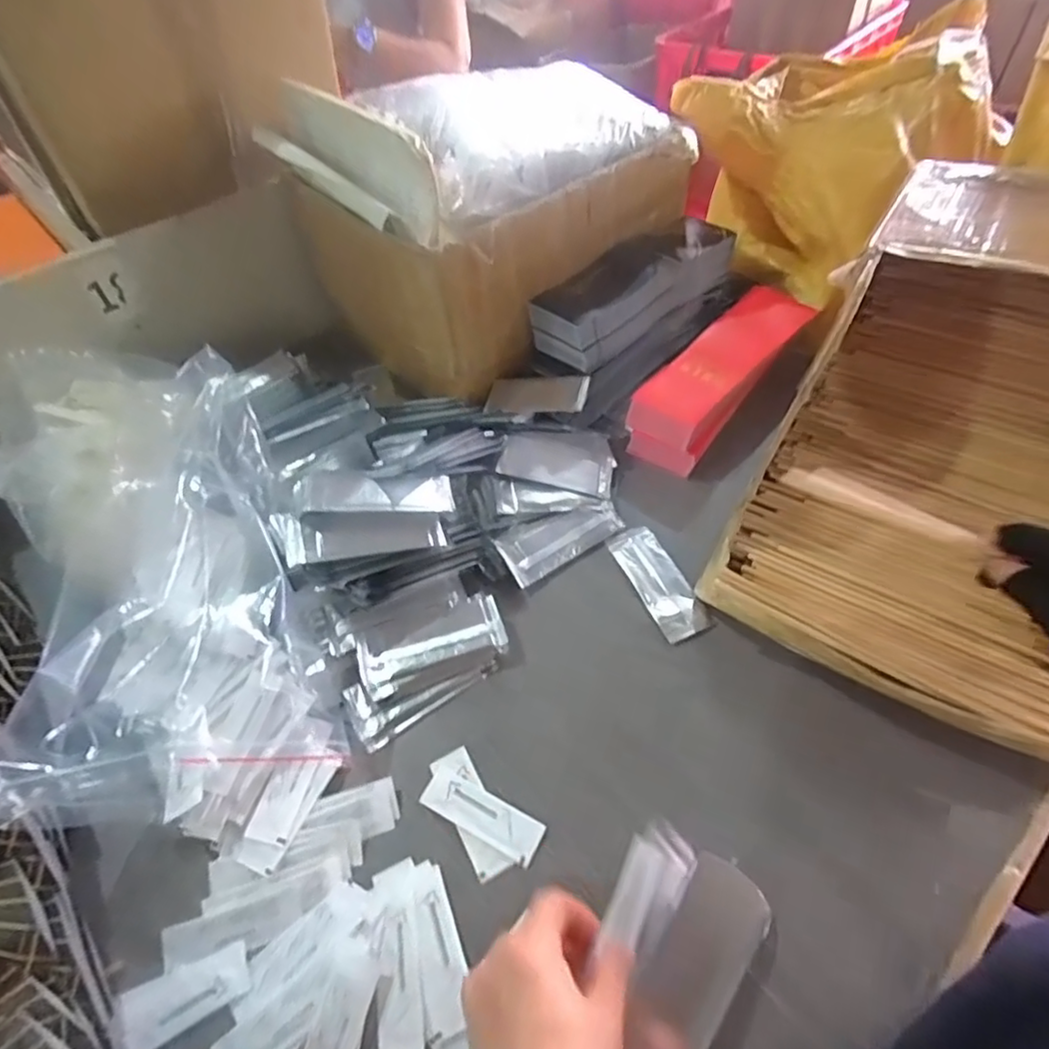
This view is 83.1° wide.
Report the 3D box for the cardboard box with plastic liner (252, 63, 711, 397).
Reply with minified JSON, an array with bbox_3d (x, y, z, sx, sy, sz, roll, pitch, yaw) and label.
[{"bbox_3d":[-0.038,-0.374,0.707,0.408,0.246,0.254,-34,58,-20],"label":"cardboard box with plastic liner"}]

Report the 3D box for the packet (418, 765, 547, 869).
[{"bbox_3d":[-0.032,0.216,0.442,0.093,0.004,0.030,22,57,19],"label":"packet"}]

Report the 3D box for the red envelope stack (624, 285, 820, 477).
[{"bbox_3d":[0.234,-0.181,0.696,0.095,0.056,0.293,30,60,24],"label":"red envelope stack"}]

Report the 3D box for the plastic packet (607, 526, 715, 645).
[{"bbox_3d":[0.126,0.052,0.560,0.047,0.010,0.128,-20,54,-11],"label":"plastic packet"}]

